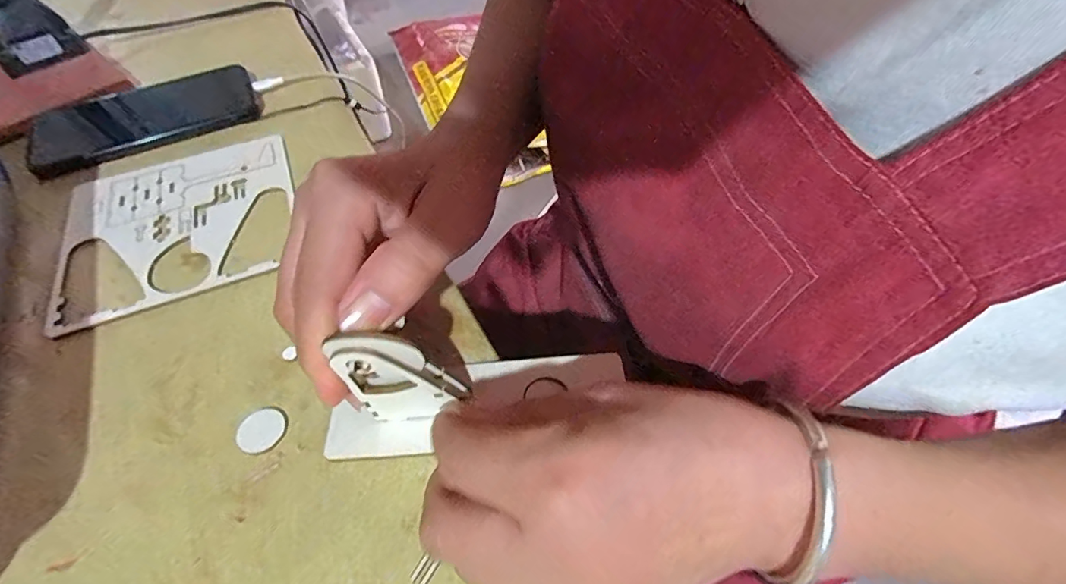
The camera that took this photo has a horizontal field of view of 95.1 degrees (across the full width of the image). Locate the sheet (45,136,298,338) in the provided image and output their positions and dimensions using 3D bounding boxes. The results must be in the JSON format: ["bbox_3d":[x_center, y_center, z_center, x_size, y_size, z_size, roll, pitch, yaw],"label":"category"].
[{"bbox_3d":[-0.237,-0.049,0.327,0.142,0.006,0.139,-20,55,-13],"label":"sheet"}]

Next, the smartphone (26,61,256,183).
[{"bbox_3d":[-0.312,-0.143,0.394,0.164,0.010,0.082,-23,56,-15],"label":"smartphone"}]

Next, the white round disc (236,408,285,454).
[{"bbox_3d":[-0.133,0.068,0.238,0.022,0.004,0.022,-1,53,1],"label":"white round disc"}]

